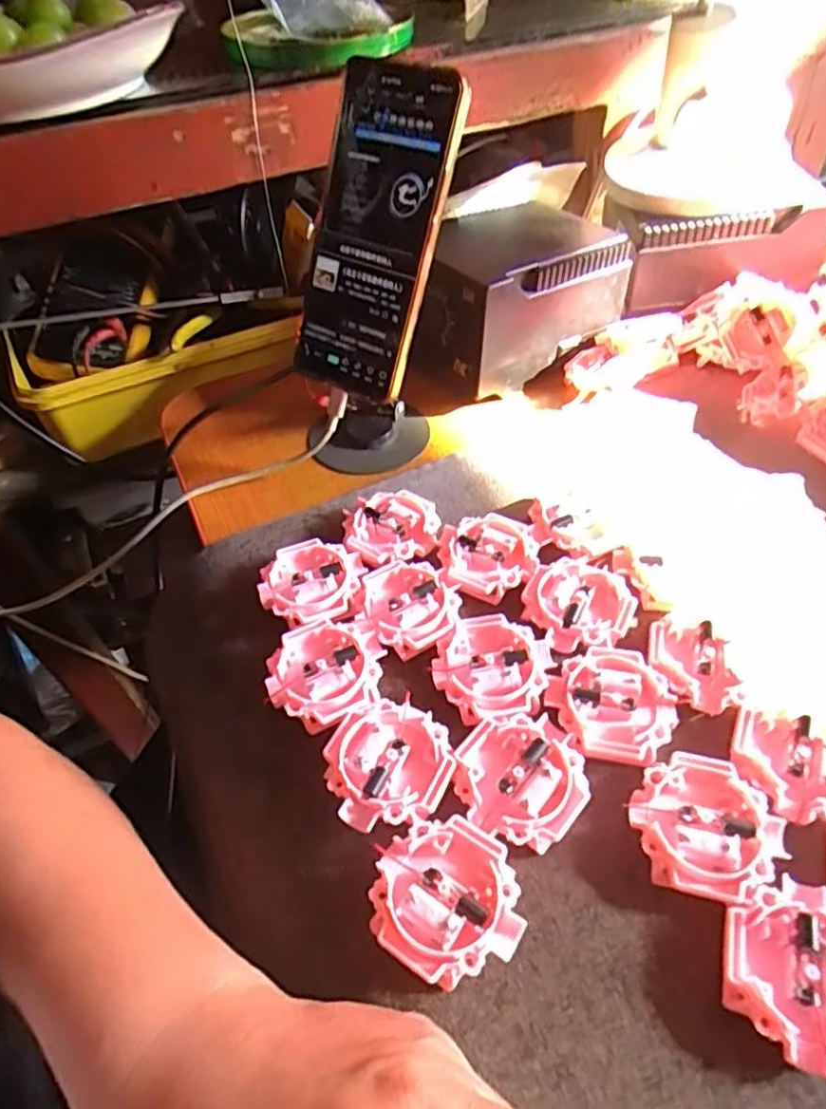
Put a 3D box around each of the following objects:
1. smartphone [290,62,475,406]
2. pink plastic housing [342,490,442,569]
[{"bbox_3d":[-0.024,-0.174,0.357,0.078,0.163,0.009,30,26,24],"label":"smartphone"},{"bbox_3d":[-0.012,-0.013,0.368,0.054,0.019,0.049,-19,50,-14],"label":"pink plastic housing"}]

